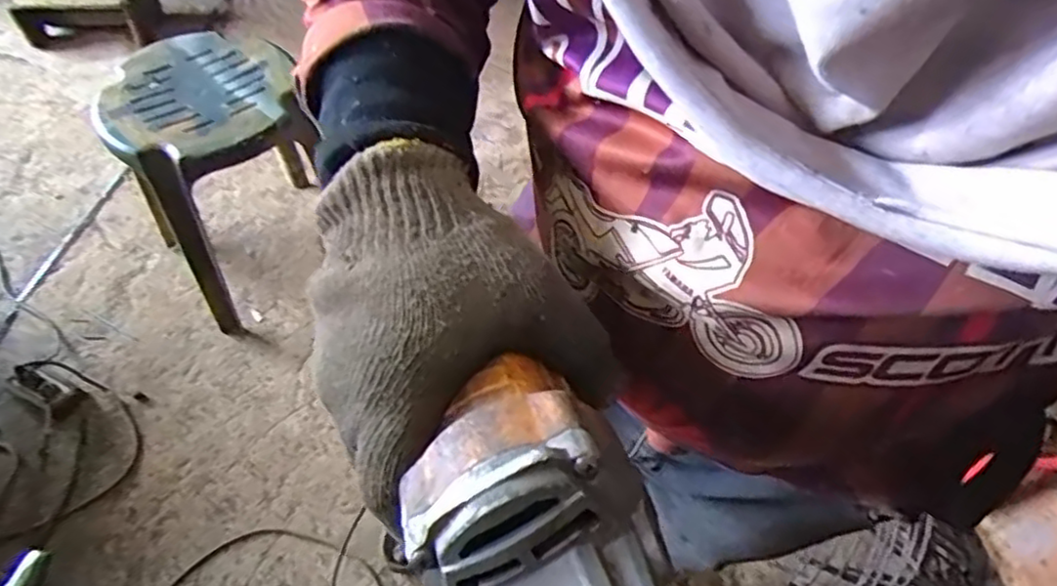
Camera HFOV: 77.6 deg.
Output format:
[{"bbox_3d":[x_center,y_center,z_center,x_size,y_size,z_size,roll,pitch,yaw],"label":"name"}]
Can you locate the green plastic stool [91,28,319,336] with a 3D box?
[{"bbox_3d":[-0.566,-0.215,1.273,0.319,0.445,0.309,-32,62,-23],"label":"green plastic stool"}]

